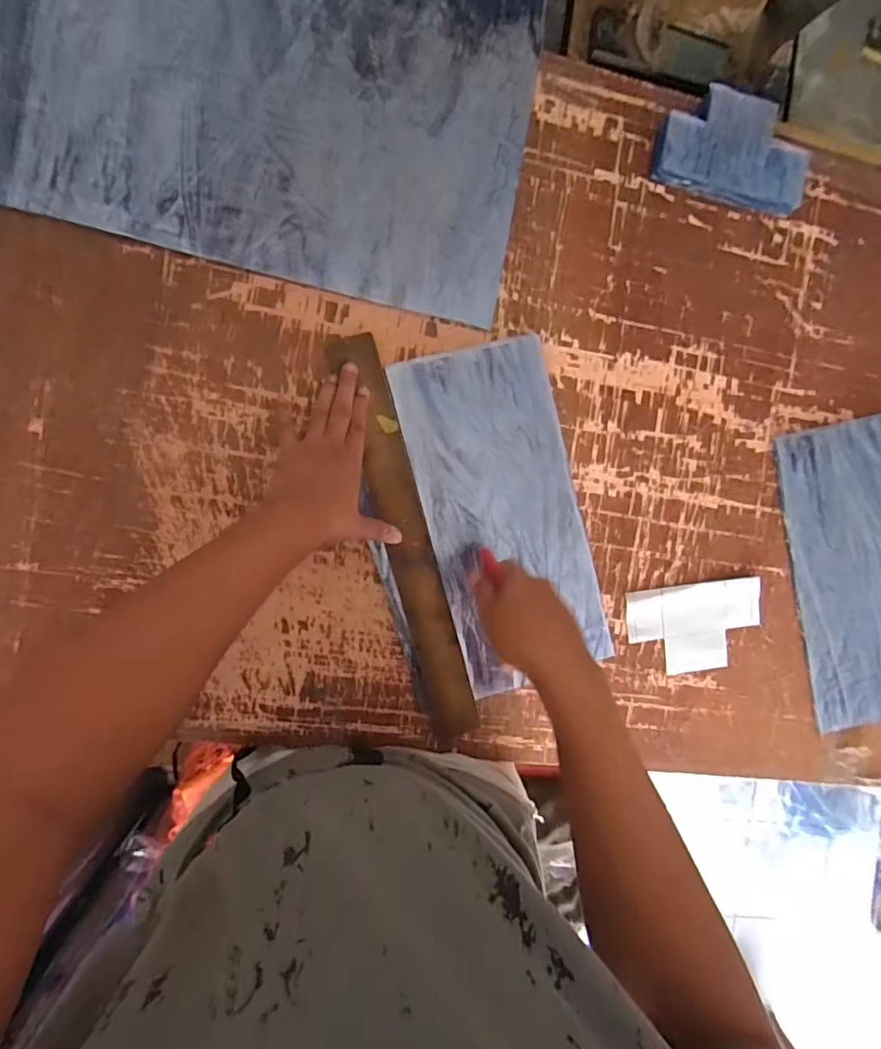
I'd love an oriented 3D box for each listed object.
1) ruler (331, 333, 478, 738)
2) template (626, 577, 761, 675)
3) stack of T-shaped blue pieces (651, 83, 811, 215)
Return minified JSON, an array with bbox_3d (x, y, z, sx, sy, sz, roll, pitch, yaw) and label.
[{"bbox_3d":[-0.034,0.021,0.571,0.052,0.010,0.442,-15,97,0],"label":"ruler"},{"bbox_3d":[0.304,0.123,0.630,0.167,0.006,0.105,-5,97,-7],"label":"template"},{"bbox_3d":[0.332,-0.425,0.595,0.174,0.025,0.114,13,91,-10],"label":"stack of T-shaped blue pieces"}]

